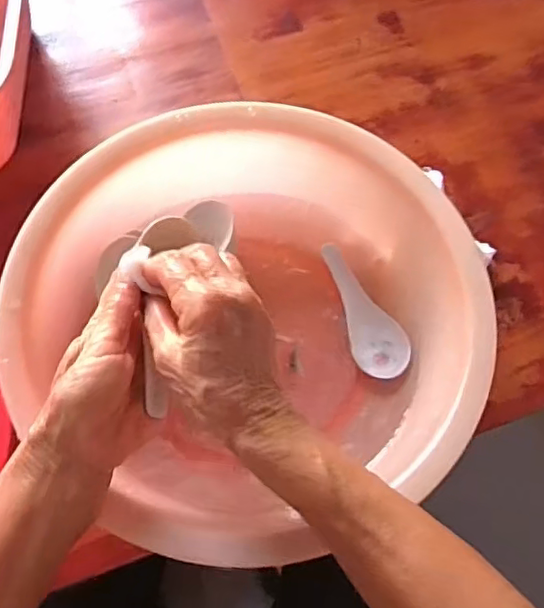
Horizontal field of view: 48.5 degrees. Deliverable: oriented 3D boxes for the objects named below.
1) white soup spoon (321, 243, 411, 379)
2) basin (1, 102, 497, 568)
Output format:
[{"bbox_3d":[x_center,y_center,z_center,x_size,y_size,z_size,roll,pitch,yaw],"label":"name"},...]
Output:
[{"bbox_3d":[0.077,0.005,0.502,0.042,0.025,0.120,-24,73,10],"label":"white soup spoon"},{"bbox_3d":[-0.019,0.006,0.453,0.313,0.109,0.303,-13,67,-9],"label":"basin"}]

